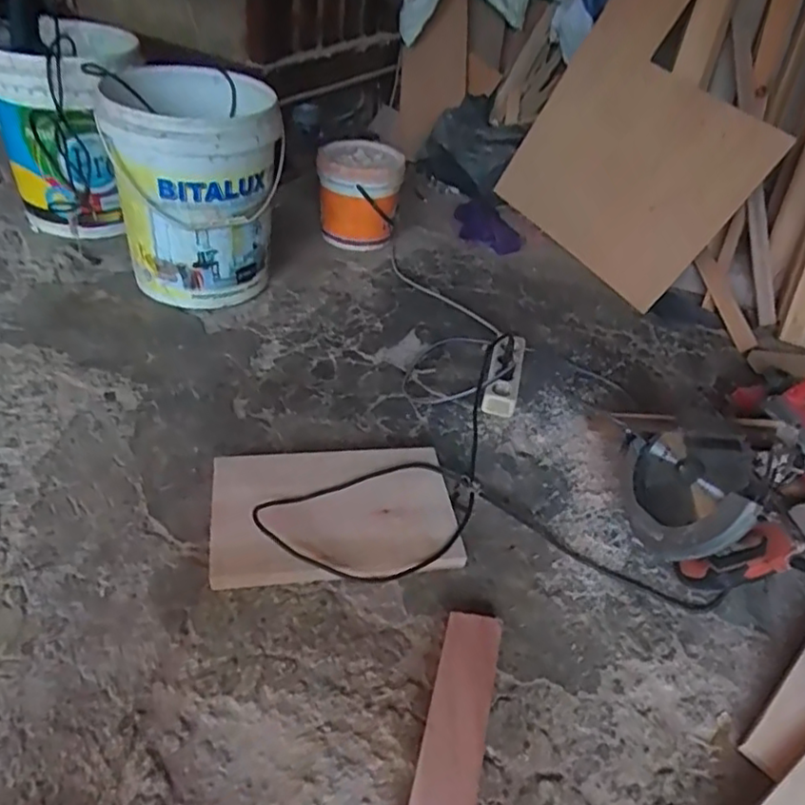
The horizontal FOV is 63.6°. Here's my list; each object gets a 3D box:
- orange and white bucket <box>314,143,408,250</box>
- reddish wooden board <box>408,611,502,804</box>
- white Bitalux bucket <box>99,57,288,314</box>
[{"bbox_3d":[-0.101,-0.490,1.538,0.195,0.213,0.204,4,41,-3],"label":"orange and white bucket"},{"bbox_3d":[0.049,0.386,0.678,0.067,0.033,0.346,13,41,7],"label":"reddish wooden board"},{"bbox_3d":[-0.384,-0.410,1.237,0.292,0.401,0.350,-9,43,-18],"label":"white Bitalux bucket"}]

